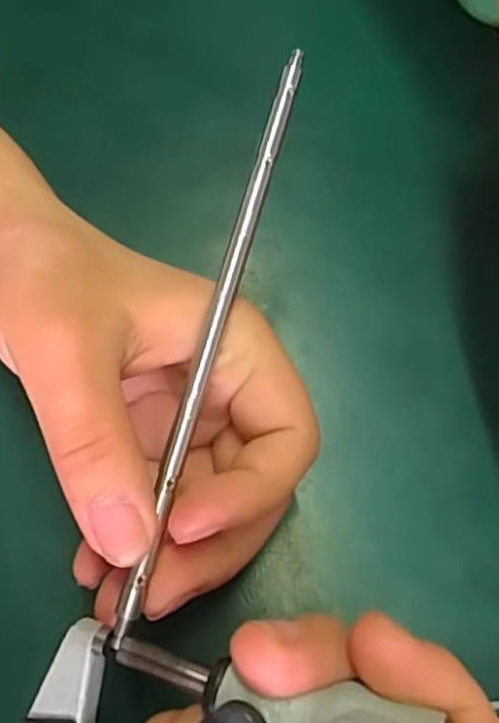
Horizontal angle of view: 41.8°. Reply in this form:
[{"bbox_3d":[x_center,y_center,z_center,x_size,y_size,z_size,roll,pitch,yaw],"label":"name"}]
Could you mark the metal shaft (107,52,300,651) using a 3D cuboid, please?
[{"bbox_3d":[-0.008,-0.011,0.168,0.005,0.004,0.161,14,75,6],"label":"metal shaft"}]

